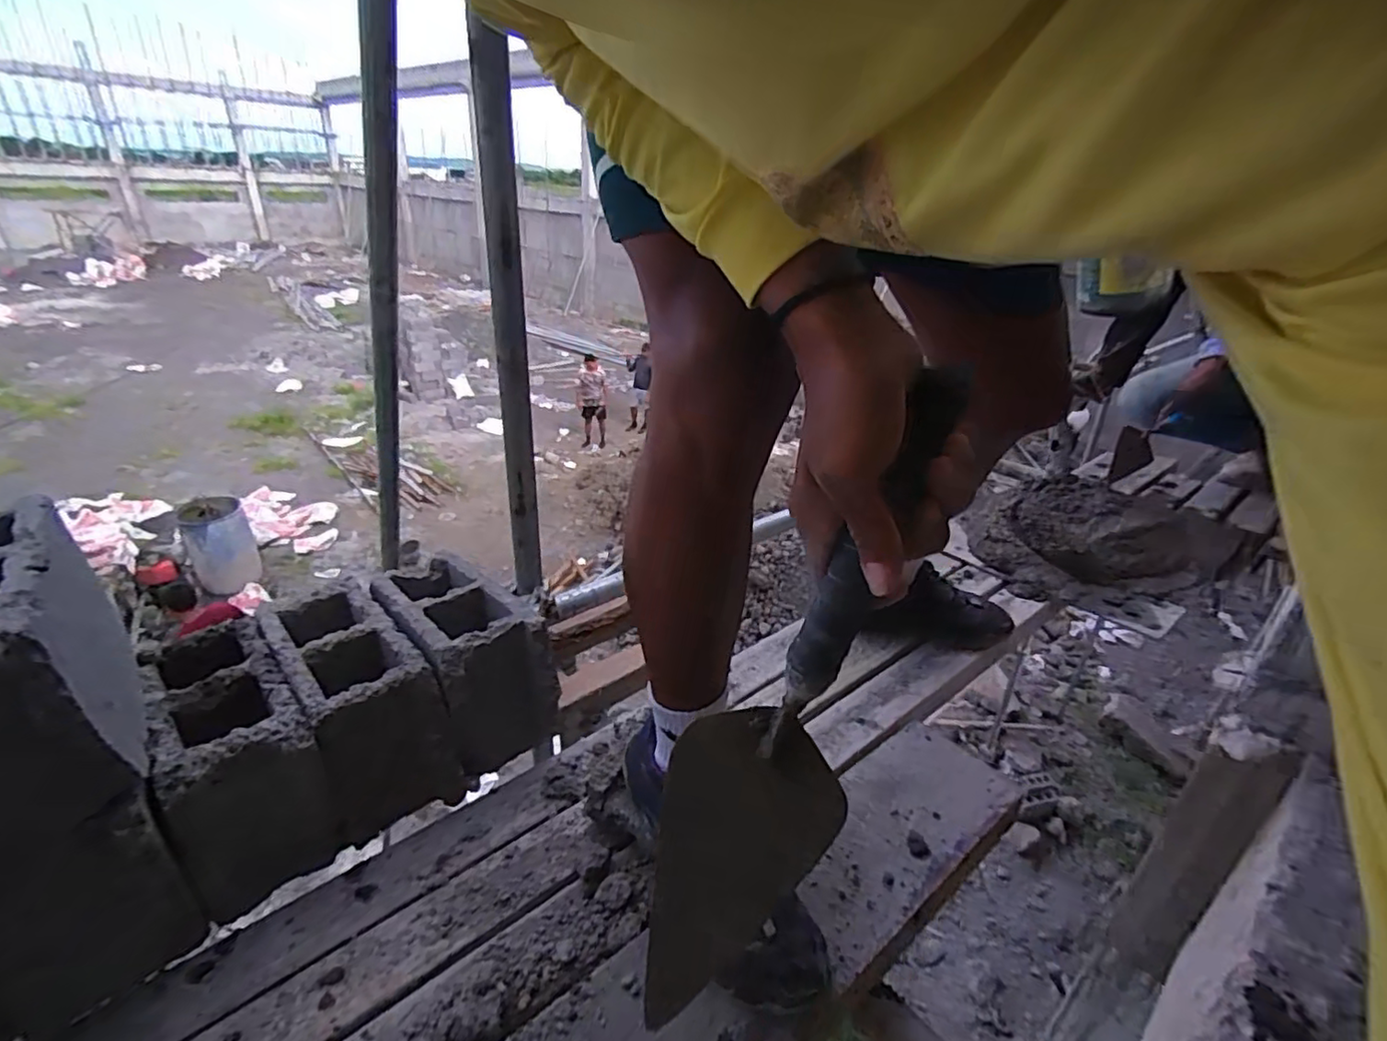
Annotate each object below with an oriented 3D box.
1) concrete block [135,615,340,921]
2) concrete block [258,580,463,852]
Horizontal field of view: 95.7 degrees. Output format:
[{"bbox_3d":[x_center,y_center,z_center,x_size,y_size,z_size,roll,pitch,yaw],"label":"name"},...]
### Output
[{"bbox_3d":[-0.483,0.236,0.673,0.122,0.159,0.280,-19,35,-34],"label":"concrete block"},{"bbox_3d":[-0.394,0.206,0.739,0.129,0.159,0.267,-17,34,-33],"label":"concrete block"}]

